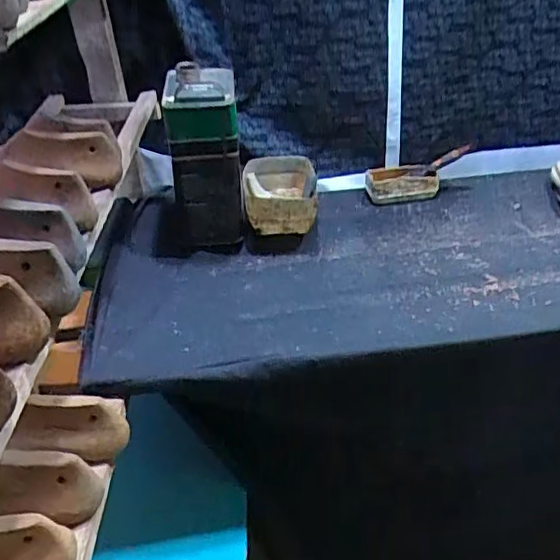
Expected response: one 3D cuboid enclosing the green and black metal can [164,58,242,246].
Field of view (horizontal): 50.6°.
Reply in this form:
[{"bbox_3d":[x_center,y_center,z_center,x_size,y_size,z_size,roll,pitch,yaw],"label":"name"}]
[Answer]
[{"bbox_3d":[-0.123,-0.197,0.999,0.116,0.272,0.154,-5,33,-3],"label":"green and black metal can"}]

